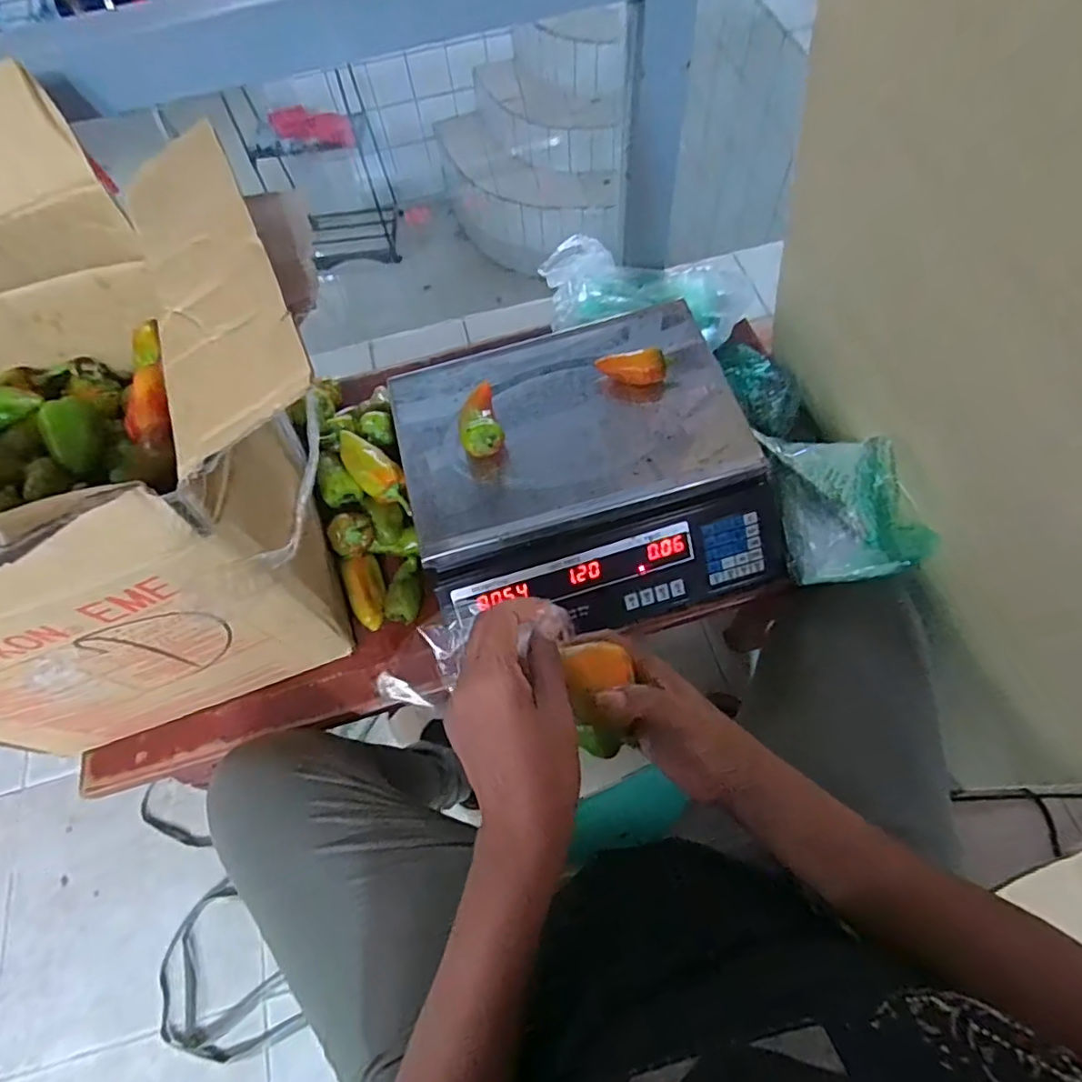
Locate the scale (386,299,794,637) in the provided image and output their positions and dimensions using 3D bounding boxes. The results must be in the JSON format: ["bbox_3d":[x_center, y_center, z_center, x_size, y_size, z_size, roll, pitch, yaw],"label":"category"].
[{"bbox_3d":[0.040,-0.073,0.616,0.338,0.087,0.303,-15,65,-2],"label":"scale"}]

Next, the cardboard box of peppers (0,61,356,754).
[{"bbox_3d":[-0.406,-0.067,0.503,0.501,0.334,0.405,-17,65,-4],"label":"cardboard box of peppers"}]

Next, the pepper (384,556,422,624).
[{"bbox_3d":[-0.148,0.050,0.640,0.035,0.029,0.070,4,65,7],"label":"pepper"}]

